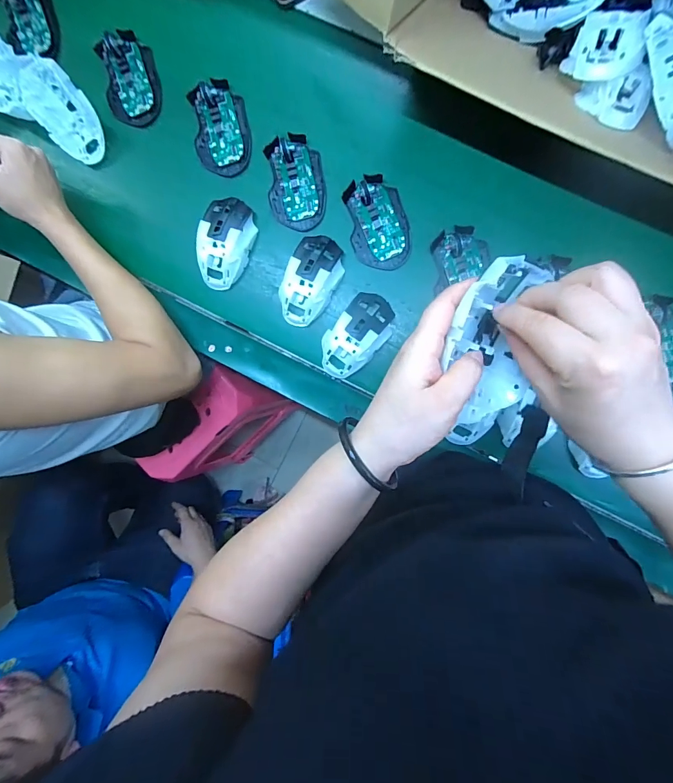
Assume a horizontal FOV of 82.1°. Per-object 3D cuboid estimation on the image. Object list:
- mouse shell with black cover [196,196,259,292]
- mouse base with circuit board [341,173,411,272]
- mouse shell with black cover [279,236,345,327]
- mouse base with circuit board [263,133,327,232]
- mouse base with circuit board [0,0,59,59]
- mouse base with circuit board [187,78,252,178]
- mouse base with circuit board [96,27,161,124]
[{"bbox_3d":[-0.146,-0.194,0.508,0.062,0.038,0.113,13,95,5],"label":"mouse shell with black cover"},{"bbox_3d":[0.053,-0.216,0.490,0.073,0.023,0.113,-11,92,7],"label":"mouse base with circuit board"},{"bbox_3d":[-0.033,-0.142,0.498,0.066,0.034,0.117,26,96,4],"label":"mouse shell with black cover"},{"bbox_3d":[-0.053,-0.269,0.501,0.071,0.019,0.112,-5,93,6],"label":"mouse base with circuit board"},{"bbox_3d":[-0.419,-0.509,0.523,0.068,0.018,0.111,-7,93,6],"label":"mouse base with circuit board"},{"bbox_3d":[-0.153,-0.346,0.506,0.072,0.018,0.112,-3,93,6],"label":"mouse base with circuit board"},{"bbox_3d":[-0.275,-0.416,0.513,0.073,0.020,0.112,-9,92,6],"label":"mouse base with circuit board"}]

